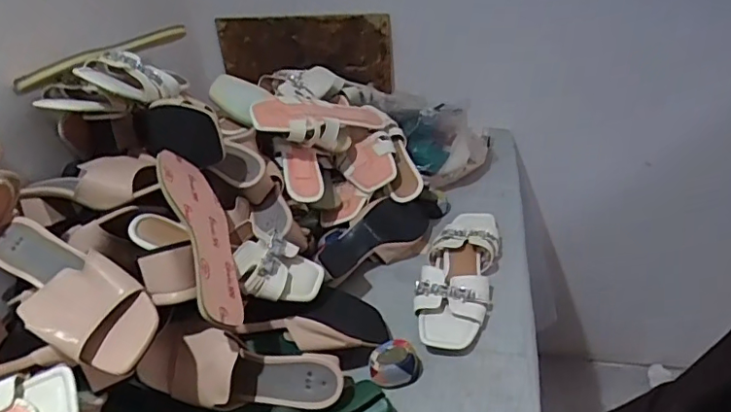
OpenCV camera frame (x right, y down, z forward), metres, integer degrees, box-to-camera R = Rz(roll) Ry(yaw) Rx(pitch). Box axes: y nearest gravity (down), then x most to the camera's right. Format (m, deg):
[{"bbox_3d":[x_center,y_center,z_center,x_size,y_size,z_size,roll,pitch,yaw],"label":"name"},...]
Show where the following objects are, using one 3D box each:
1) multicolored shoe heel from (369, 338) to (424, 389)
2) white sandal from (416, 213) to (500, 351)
[{"bbox_3d":[0.040,0.205,0.710,0.066,0.040,0.062,0,35,11],"label":"multicolored shoe heel"},{"bbox_3d":[0.145,0.099,0.837,0.103,0.058,0.289,5,37,18],"label":"white sandal"}]

